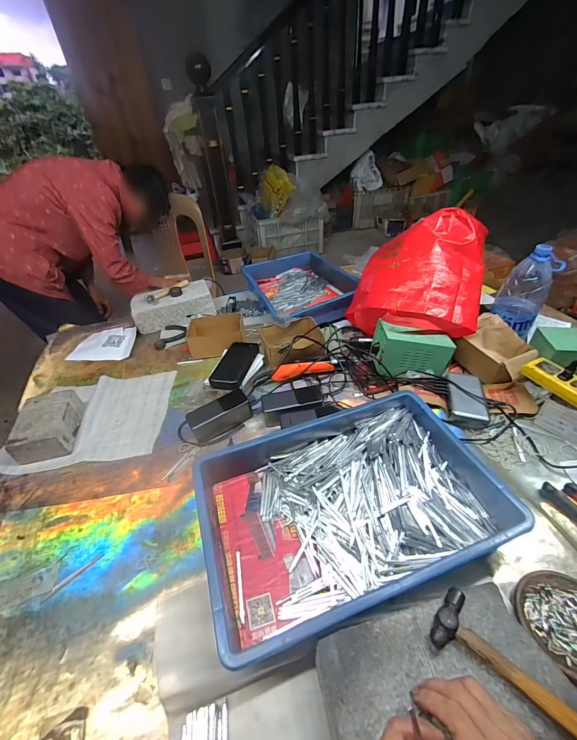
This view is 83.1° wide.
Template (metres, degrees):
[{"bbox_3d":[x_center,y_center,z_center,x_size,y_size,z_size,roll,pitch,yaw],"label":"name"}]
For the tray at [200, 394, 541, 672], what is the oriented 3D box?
[{"bbox_3d":[0.088,0.208,0.527,0.436,0.078,0.299,-16,42,-13],"label":"tray"}]

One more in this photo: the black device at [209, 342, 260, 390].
[{"bbox_3d":[-0.130,-0.014,0.796,0.075,0.025,0.155,6,42,13],"label":"black device"}]

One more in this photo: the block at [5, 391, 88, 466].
[{"bbox_3d":[-0.528,0.121,0.715,0.103,0.060,0.157,-13,41,-10],"label":"block"}]

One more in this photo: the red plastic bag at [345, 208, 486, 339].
[{"bbox_3d":[0.319,-0.225,0.807,0.311,0.214,0.268,5,41,11],"label":"red plastic bag"}]

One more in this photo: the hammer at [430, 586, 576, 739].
[{"bbox_3d":[0.235,0.306,0.336,0.157,0.015,0.063,26,49,31],"label":"hammer"}]

